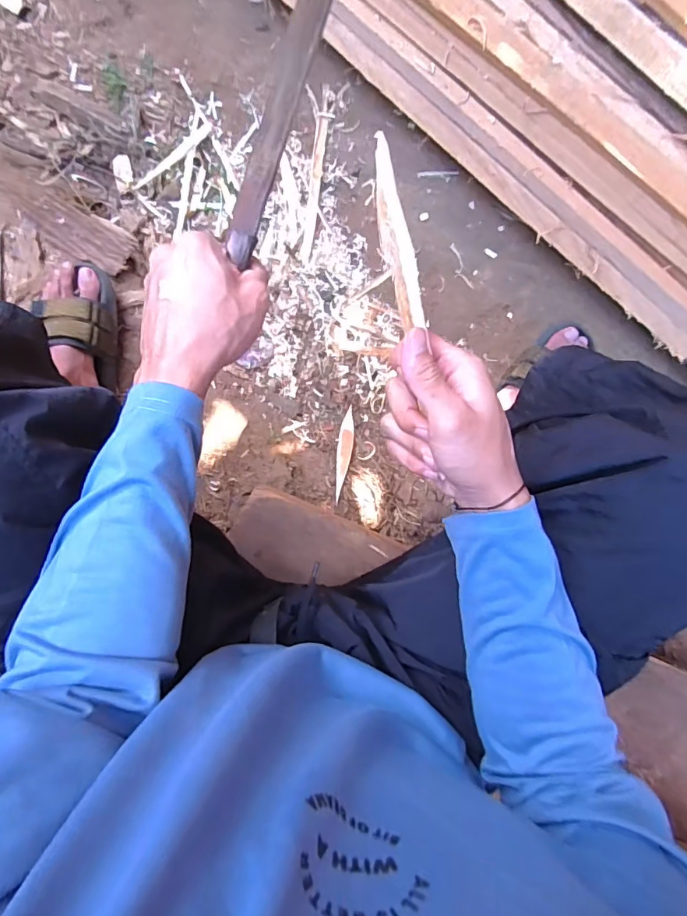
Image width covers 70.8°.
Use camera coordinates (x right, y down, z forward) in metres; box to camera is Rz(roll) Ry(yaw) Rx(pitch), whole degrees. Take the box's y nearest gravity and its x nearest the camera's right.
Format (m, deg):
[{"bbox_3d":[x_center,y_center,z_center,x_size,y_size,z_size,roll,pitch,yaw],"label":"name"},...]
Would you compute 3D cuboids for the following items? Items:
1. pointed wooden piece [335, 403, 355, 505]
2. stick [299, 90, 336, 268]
[{"bbox_3d":[0.001,-0.006,0.815,0.025,0.006,0.158,9,81,-9],"label":"pointed wooden piece"},{"bbox_3d":[-0.043,-0.443,0.770,0.022,0.012,0.244,9,112,-6],"label":"stick"}]

